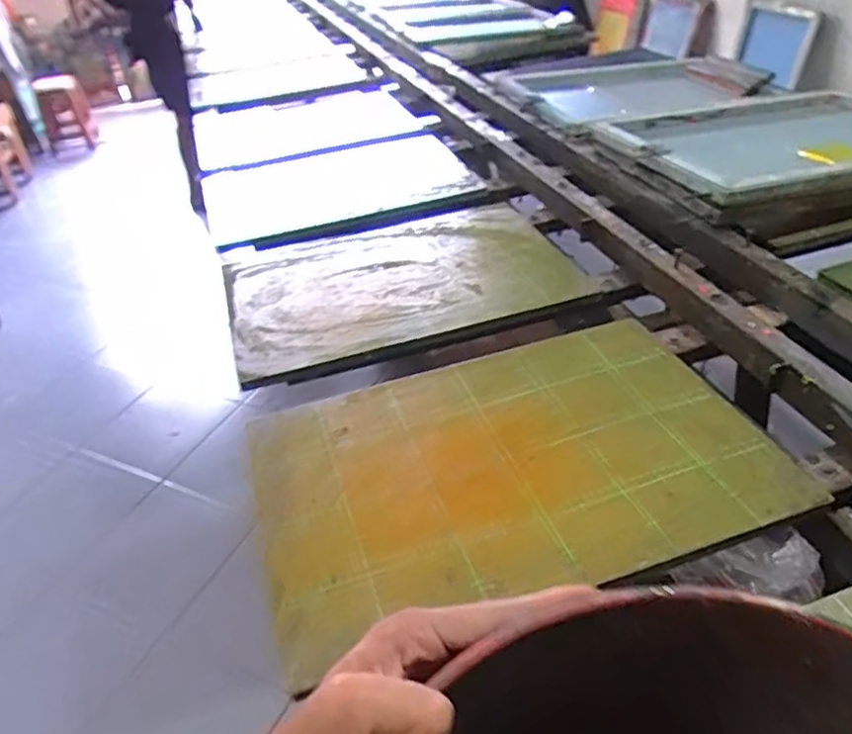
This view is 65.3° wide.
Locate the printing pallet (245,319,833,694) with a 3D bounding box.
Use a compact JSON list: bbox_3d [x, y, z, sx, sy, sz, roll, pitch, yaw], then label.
[{"bbox_3d":[0.094,0.108,0.809,0.588,0.020,0.391,-14,38,-11],"label":"printing pallet"}]

